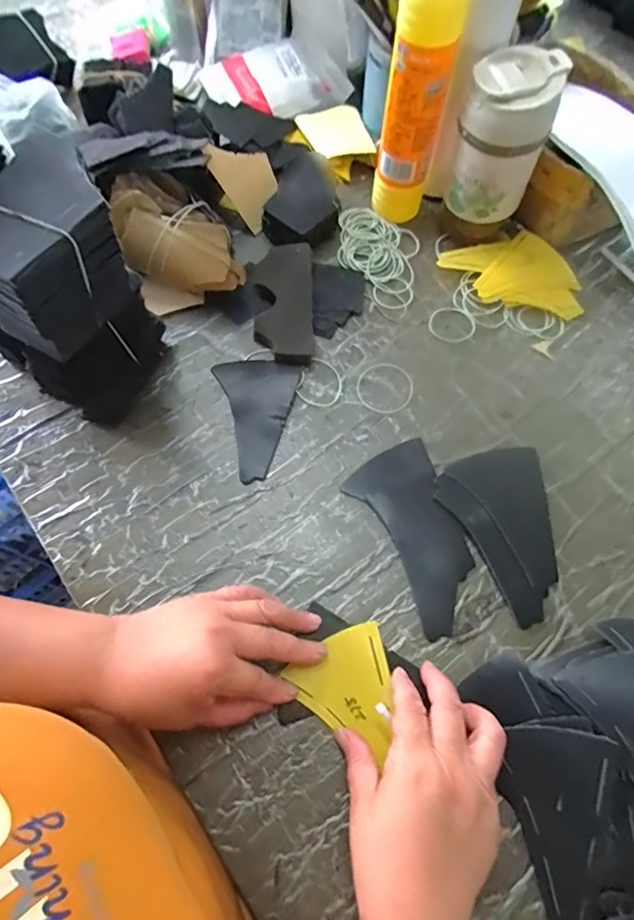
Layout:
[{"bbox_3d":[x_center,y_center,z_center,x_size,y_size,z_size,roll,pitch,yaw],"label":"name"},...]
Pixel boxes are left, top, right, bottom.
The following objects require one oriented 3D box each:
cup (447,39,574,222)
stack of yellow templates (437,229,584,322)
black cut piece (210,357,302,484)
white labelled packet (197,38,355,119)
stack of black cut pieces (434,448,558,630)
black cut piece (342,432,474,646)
[{"bbox_3d":[0.172,-0.298,0.472,0.074,0.128,0.072,0,66,-1],"label":"cup"},{"bbox_3d":[0.210,-0.188,0.522,0.120,0.016,0.117,-21,68,-9],"label":"stack of yellow templates"},{"bbox_3d":[-0.068,-0.043,0.464,0.078,0.004,0.120,15,67,7],"label":"black cut piece"},{"bbox_3d":[-0.052,-0.465,0.610,0.164,0.034,0.103,-14,67,-6],"label":"white labelled packet"},{"bbox_3d":[0.166,0.058,0.419,0.090,0.009,0.139,-18,67,-8],"label":"stack of black cut pieces"},{"bbox_3d":[0.089,0.059,0.421,0.080,0.004,0.151,-27,69,-11],"label":"black cut piece"}]

